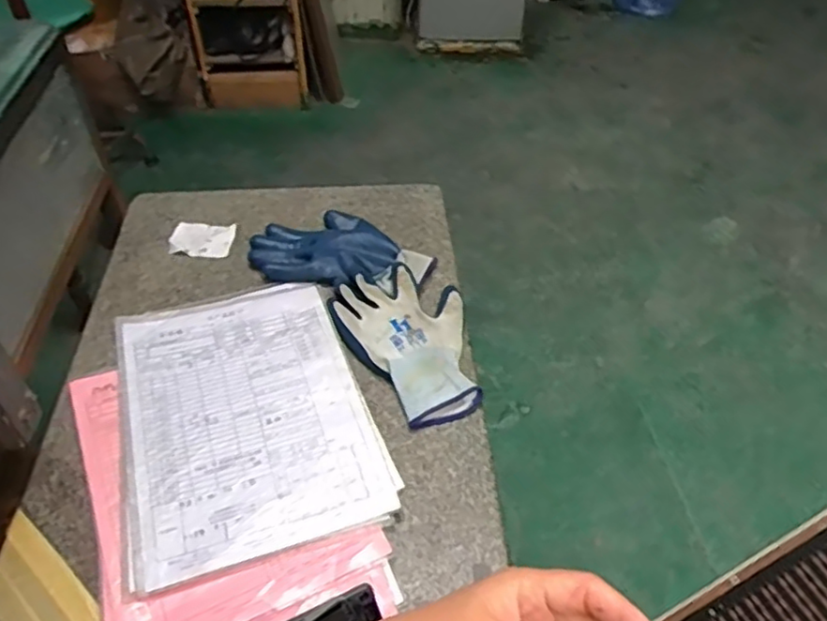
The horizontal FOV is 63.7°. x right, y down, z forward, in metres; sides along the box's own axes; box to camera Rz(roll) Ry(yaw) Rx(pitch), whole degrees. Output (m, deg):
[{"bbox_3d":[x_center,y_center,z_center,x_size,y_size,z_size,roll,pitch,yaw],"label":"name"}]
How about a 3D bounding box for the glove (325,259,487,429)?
[{"bbox_3d":[0.004,0.027,0.702,0.129,0.027,0.199,-25,51,-23],"label":"glove"}]

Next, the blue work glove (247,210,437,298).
[{"bbox_3d":[-0.084,-0.069,0.806,0.212,0.025,0.134,15,47,13],"label":"blue work glove"}]

